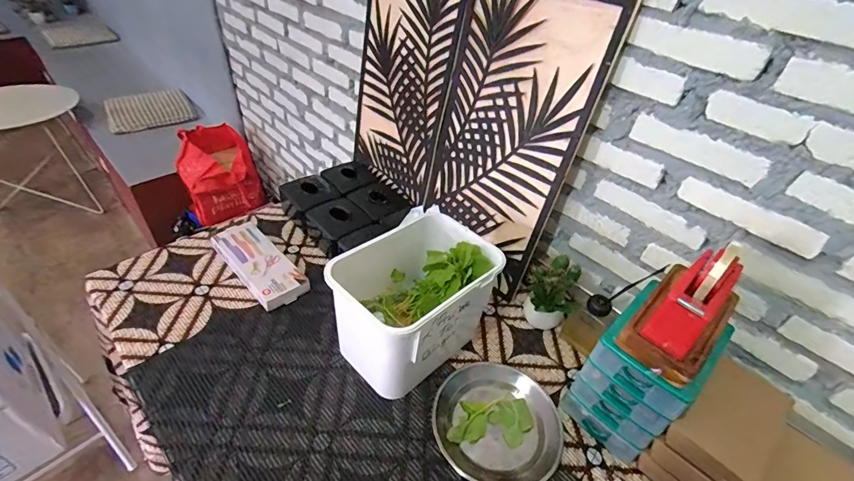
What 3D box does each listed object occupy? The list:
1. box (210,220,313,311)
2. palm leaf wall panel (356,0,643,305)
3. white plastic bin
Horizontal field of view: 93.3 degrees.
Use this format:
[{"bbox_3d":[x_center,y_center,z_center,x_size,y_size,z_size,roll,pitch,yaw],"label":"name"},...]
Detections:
[{"bbox_3d":[-0.369,0.052,0.887,0.262,0.042,0.100,35,50,29],"label":"box"},{"bbox_3d":[0.053,-0.274,0.852,0.571,0.537,0.026,37,42,29],"label":"palm leaf wall panel"},{"bbox_3d":[-0.030,0.107,0.741,0.282,0.199,0.205,-30,53,-33],"label":"white plastic bin"}]

